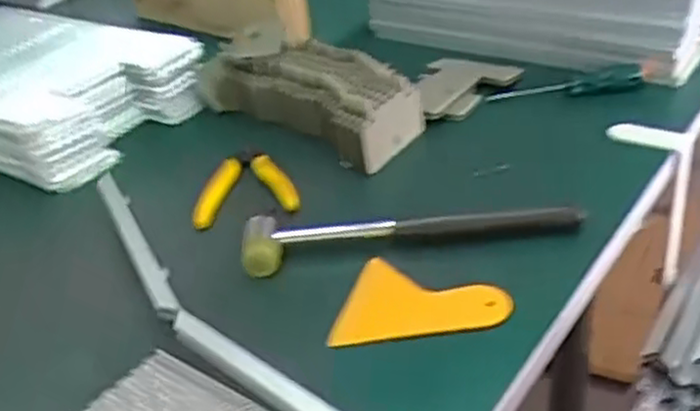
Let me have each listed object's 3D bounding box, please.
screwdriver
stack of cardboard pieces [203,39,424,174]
[{"bbox_3d":[0.202,-0.113,0.698,0.152,0.018,0.022,-6,33,1],"label":"screwdriver"},{"bbox_3d":[-0.035,-0.102,0.696,0.220,0.058,0.087,23,43,37],"label":"stack of cardboard pieces"}]

